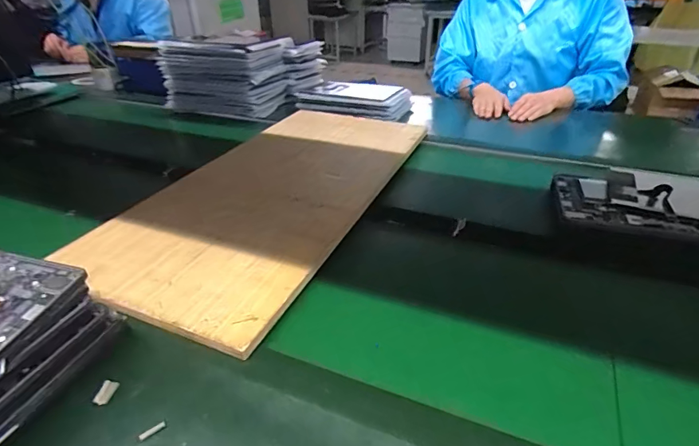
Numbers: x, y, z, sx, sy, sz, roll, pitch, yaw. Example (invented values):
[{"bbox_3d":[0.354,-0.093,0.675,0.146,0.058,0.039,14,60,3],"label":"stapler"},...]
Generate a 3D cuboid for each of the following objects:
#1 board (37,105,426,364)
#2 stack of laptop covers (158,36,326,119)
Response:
[{"bbox_3d":[-0.124,-0.065,0.739,0.344,0.018,0.662,13,36,21],"label":"board"},{"bbox_3d":[-0.289,-0.449,1.218,0.323,0.179,0.358,13,36,21],"label":"stack of laptop covers"}]

